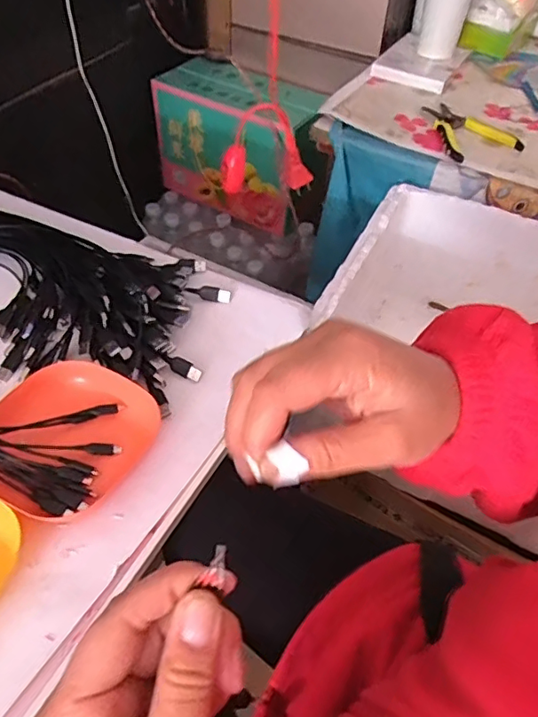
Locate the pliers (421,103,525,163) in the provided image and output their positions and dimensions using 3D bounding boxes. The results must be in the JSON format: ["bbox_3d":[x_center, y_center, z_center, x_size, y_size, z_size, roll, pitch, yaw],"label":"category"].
[{"bbox_3d":[0.311,-0.346,0.834,0.118,0.010,0.151,-3,50,-6],"label":"pliers"}]

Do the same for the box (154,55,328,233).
[{"bbox_3d":[-0.060,-0.446,1.157,0.331,0.261,0.174,27,54,18],"label":"box"}]

